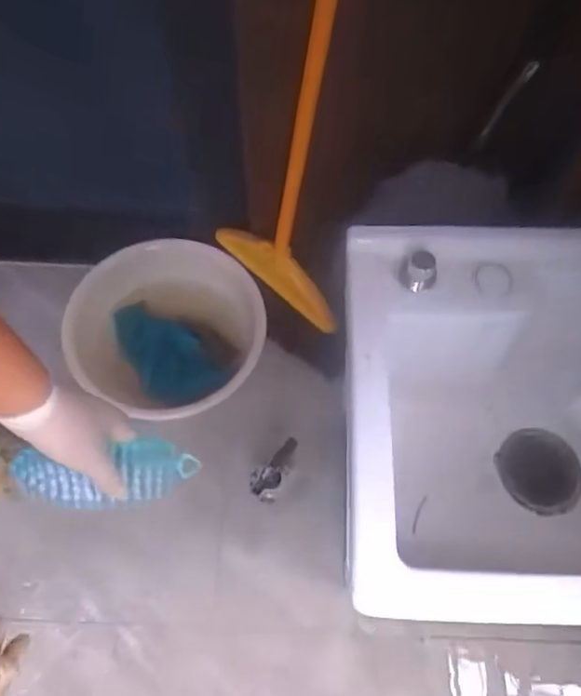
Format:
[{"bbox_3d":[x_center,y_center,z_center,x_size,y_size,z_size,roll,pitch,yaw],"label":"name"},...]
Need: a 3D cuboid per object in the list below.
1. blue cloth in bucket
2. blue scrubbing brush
[{"bbox_3d":[-0.193,0.015,0.976,0.131,0.092,0.215,-31,69,-16],"label":"blue cloth in bucket"},{"bbox_3d":[-0.178,0.115,0.549,0.145,0.042,0.064,0,108,-7],"label":"blue scrubbing brush"}]

